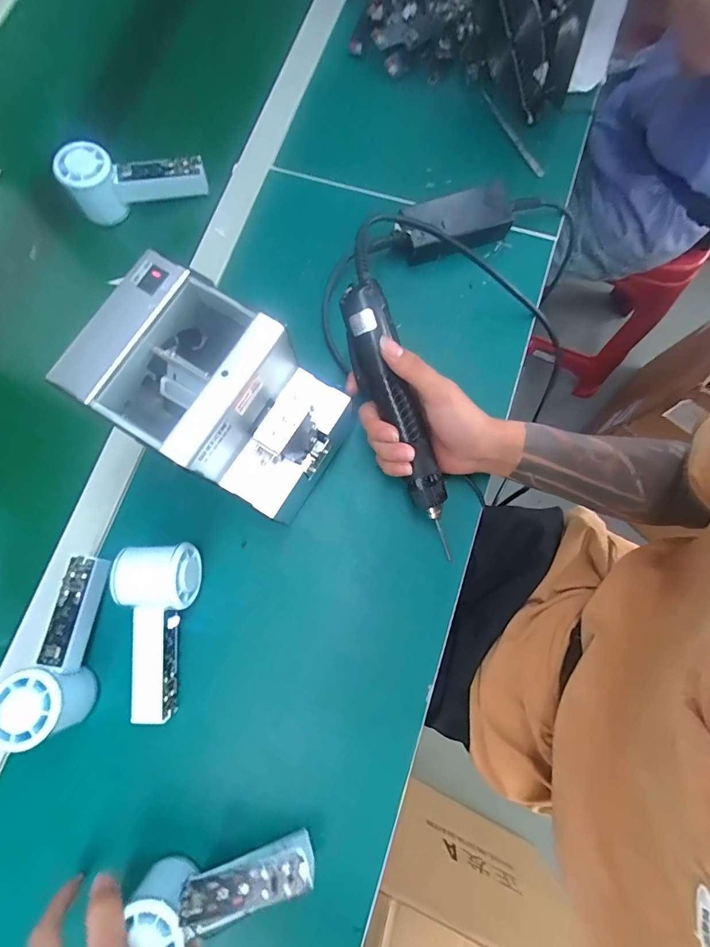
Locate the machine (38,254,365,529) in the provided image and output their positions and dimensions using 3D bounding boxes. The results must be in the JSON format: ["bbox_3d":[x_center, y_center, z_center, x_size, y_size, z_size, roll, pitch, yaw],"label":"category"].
[{"bbox_3d":[-0.104,-0.059,0.336,0.180,0.115,0.122,29,79,8],"label":"machine"}]

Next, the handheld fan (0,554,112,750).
[{"bbox_3d":[-0.257,0.157,0.370,0.055,0.064,0.151,7,63,3],"label":"handheld fan"}]

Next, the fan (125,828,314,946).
[{"bbox_3d":[-0.104,0.330,0.319,0.141,0.064,0.049,-10,76,-12],"label":"fan"}]

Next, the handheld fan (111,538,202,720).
[{"bbox_3d":[-0.175,0.143,0.376,0.065,0.066,0.147,-4,77,1],"label":"handheld fan"}]

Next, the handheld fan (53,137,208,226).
[{"bbox_3d":[-0.245,-0.331,0.457,0.144,0.056,0.042,-5,77,0],"label":"handheld fan"}]

